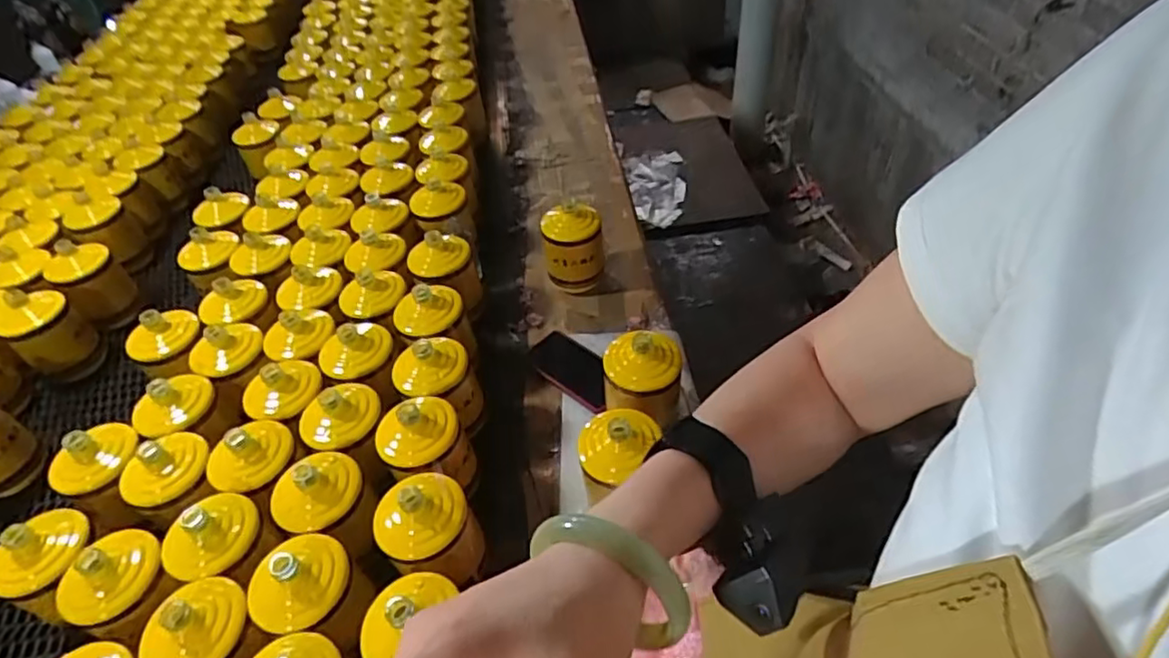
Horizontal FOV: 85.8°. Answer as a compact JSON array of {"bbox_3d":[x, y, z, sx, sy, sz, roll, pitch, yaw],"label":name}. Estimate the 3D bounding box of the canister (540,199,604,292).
[{"bbox_3d":[-0.023,-0.140,1.085,0.104,0.150,0.088,-7,45,-3],"label":"canister"}]

